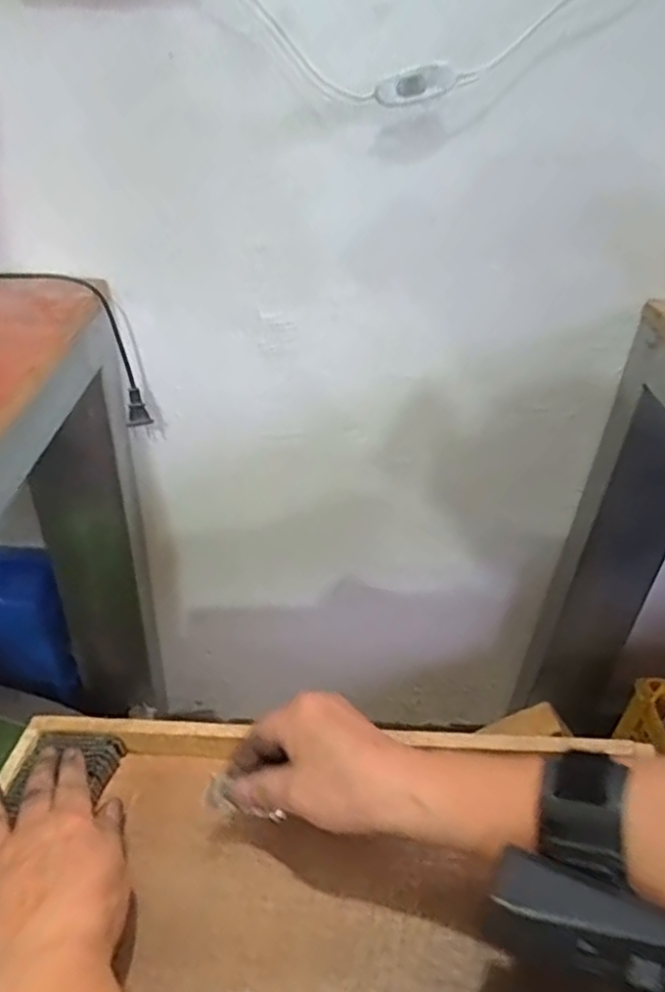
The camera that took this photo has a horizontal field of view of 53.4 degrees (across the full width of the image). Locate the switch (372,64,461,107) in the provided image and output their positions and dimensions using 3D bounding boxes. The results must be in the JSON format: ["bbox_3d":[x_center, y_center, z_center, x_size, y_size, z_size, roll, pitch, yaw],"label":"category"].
[{"bbox_3d":[0.060,-0.289,0.464,0.058,0.023,0.019,-14,38,-3],"label":"switch"}]

